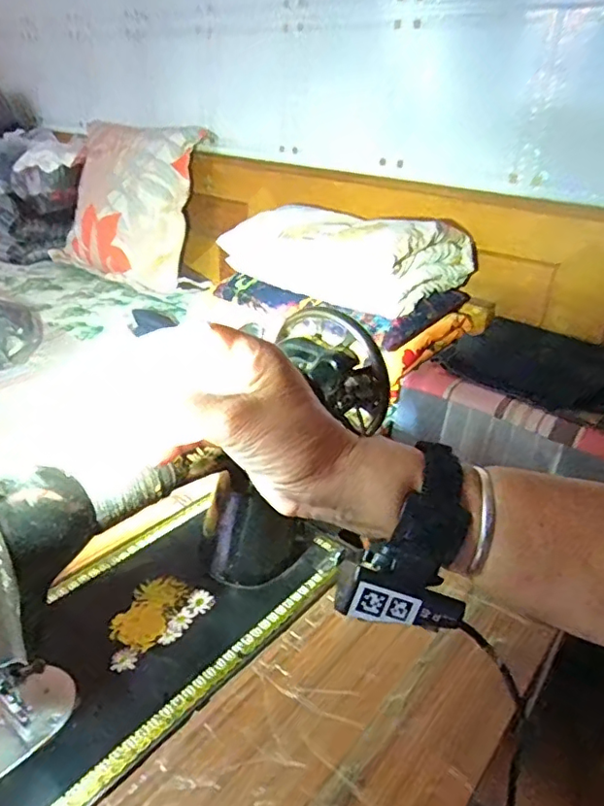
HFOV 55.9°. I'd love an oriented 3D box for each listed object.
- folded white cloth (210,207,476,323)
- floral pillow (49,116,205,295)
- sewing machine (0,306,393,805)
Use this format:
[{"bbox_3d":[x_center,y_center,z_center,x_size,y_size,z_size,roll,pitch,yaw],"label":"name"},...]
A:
[{"bbox_3d":[0.093,-0.324,1.188,0.428,0.146,0.292,25,34,33],"label":"folded white cloth"},{"bbox_3d":[-0.529,-0.576,1.648,0.475,0.393,0.149,21,32,28],"label":"floral pillow"},{"bbox_3d":[-0.113,0.092,0.435,0.177,0.185,0.400,24,34,32],"label":"sewing machine"}]

